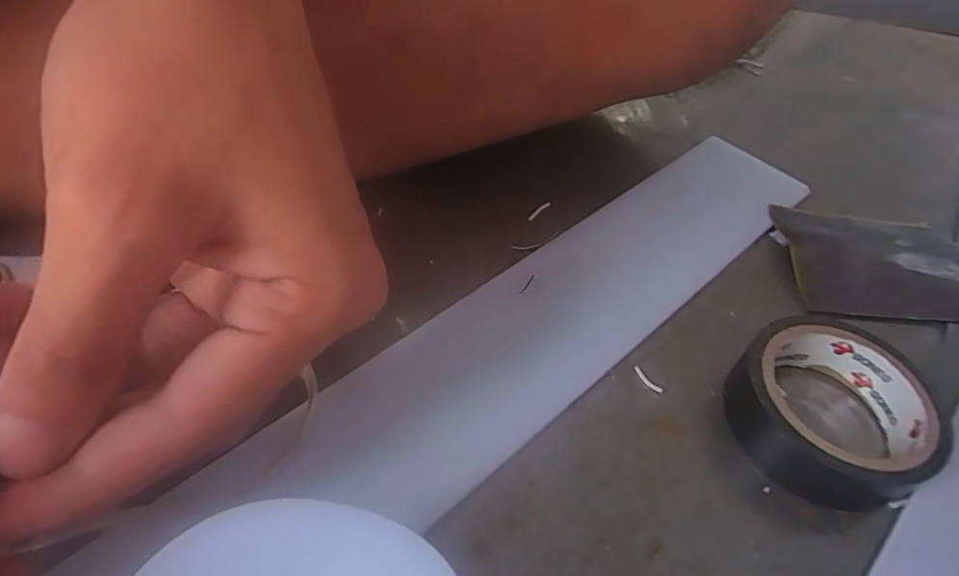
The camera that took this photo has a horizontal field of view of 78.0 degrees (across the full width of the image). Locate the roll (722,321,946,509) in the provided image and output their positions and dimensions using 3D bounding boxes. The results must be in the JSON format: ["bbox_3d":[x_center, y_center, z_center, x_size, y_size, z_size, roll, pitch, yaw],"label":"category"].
[{"bbox_3d":[0.103,0.035,0.173,0.052,0.019,0.053,2,49,-3],"label":"roll"}]

